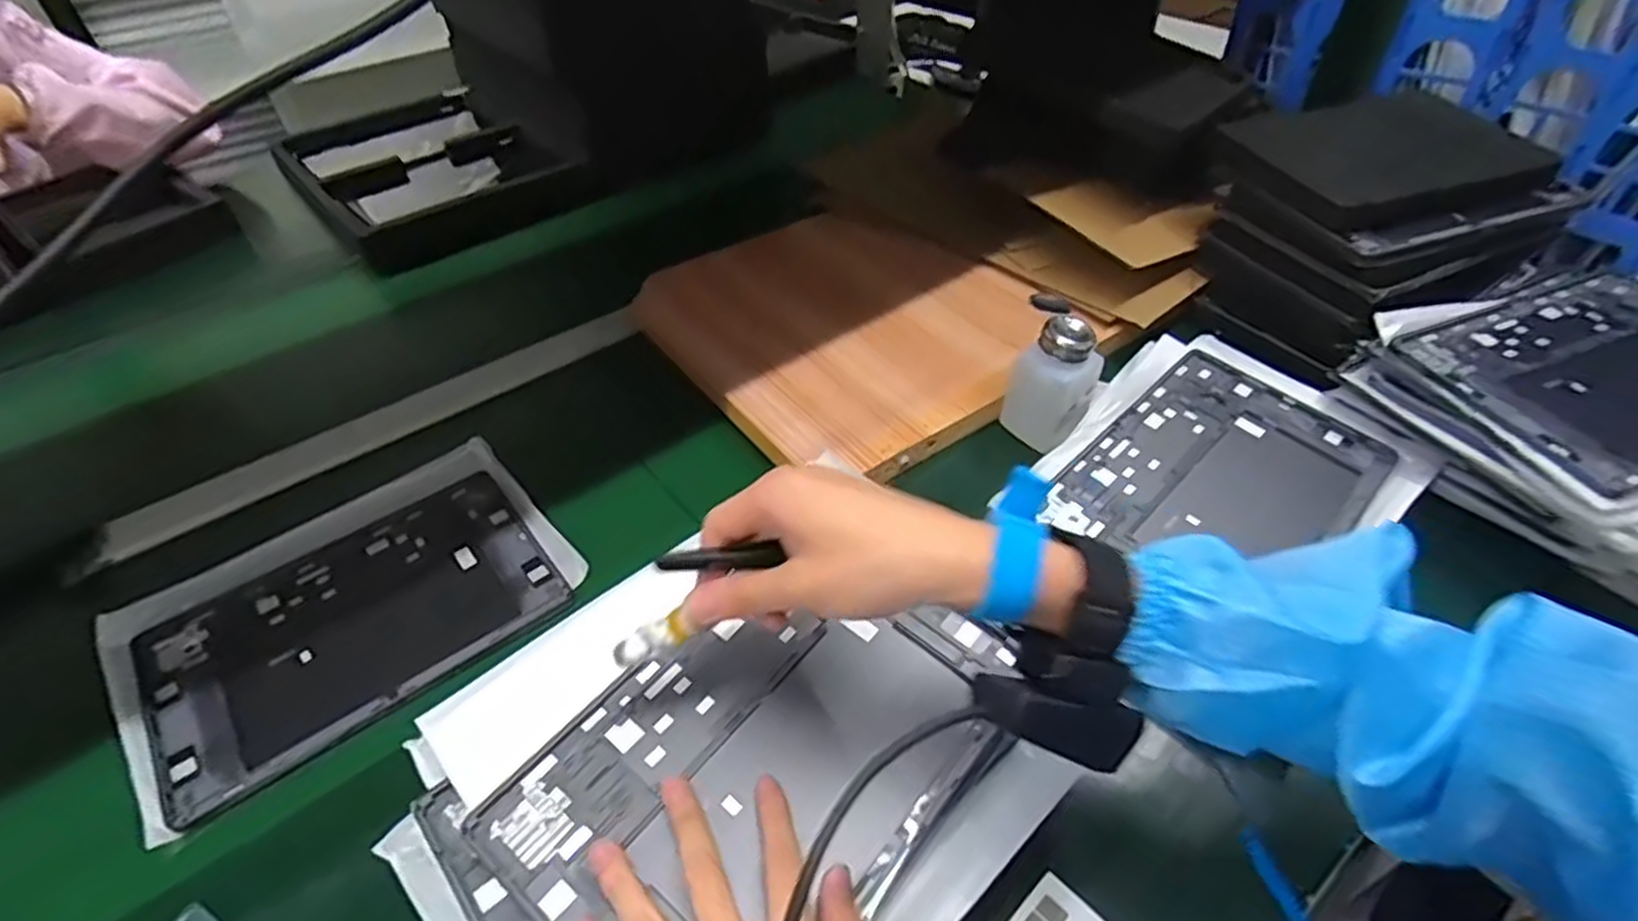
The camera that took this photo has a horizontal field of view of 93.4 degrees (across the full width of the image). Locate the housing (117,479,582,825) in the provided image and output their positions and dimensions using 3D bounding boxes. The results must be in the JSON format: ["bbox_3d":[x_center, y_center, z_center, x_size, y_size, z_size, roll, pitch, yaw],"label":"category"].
[{"bbox_3d":[-0.325,0.112,0.546,0.252,0.012,0.181,-30,51,-25],"label":"housing"}]

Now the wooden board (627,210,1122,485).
[{"bbox_3d":[0.031,-0.141,0.752,0.327,0.026,0.366,-30,50,-24],"label":"wooden board"}]

